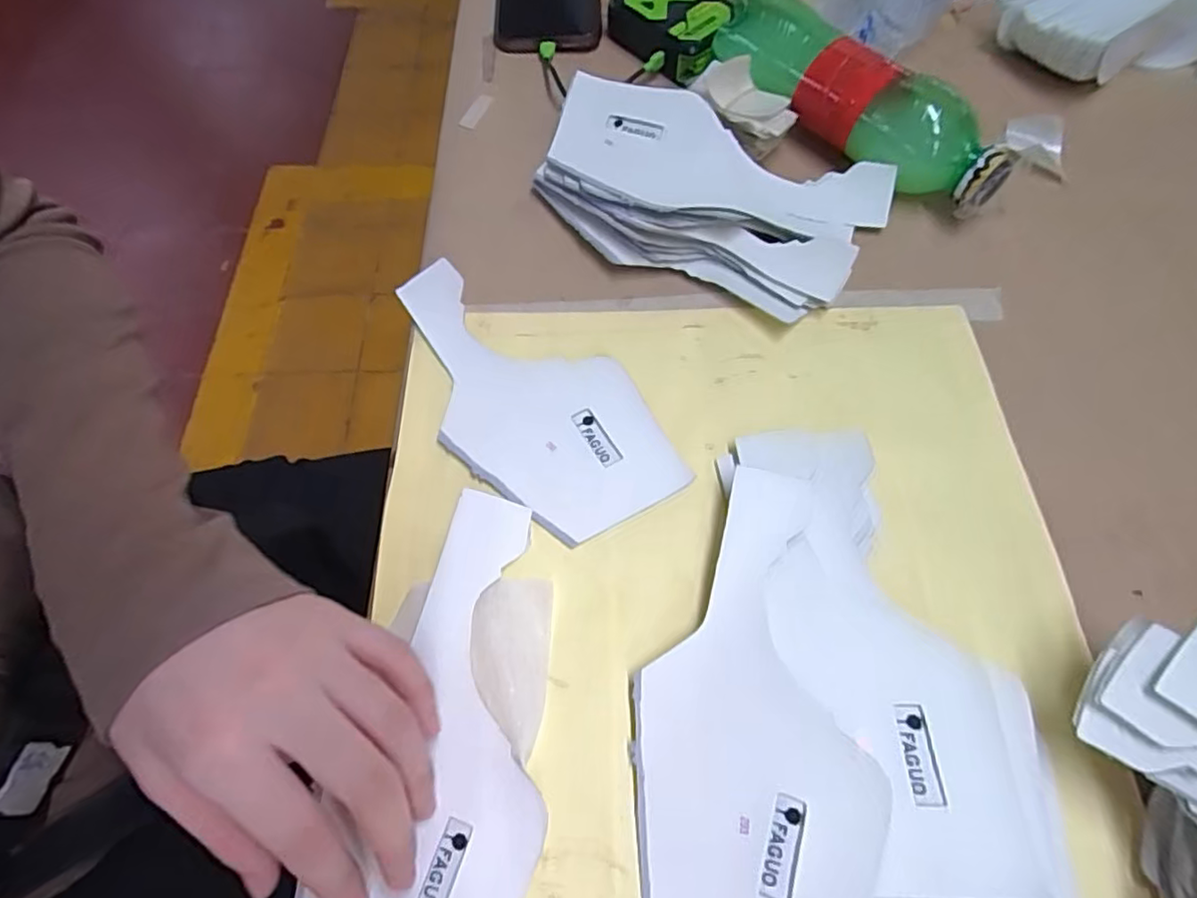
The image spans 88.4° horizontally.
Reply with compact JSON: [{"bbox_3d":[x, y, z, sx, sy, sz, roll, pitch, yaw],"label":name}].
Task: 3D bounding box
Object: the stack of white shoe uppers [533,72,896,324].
[{"bbox_3d":[0.062,-0.156,0.377,0.204,0.040,0.118,26,67,13],"label":"stack of white shoe uppers"}]

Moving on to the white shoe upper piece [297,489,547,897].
[{"bbox_3d":[-0.052,0.114,0.255,0.078,0.009,0.188,17,65,3],"label":"white shoe upper piece"}]

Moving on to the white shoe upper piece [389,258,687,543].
[{"bbox_3d":[-0.044,-0.028,0.330,0.190,0.004,0.090,36,69,14],"label":"white shoe upper piece"}]

